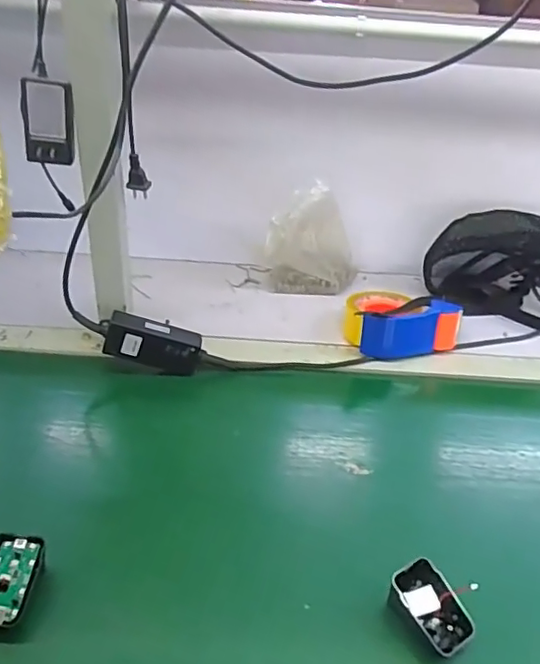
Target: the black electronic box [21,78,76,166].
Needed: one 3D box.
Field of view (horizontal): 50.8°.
[{"bbox_3d":[-0.227,-0.215,0.584,0.050,0.081,0.024,-9,36,-20],"label":"black electronic box"}]

